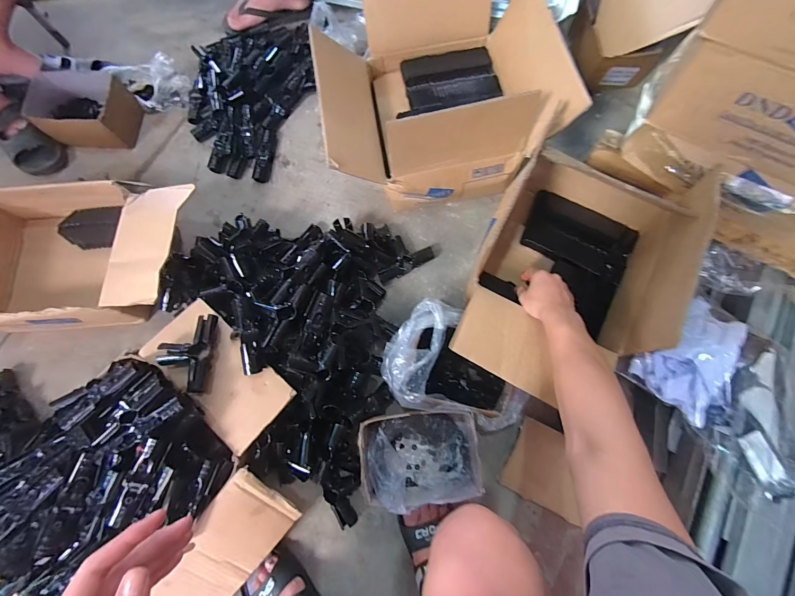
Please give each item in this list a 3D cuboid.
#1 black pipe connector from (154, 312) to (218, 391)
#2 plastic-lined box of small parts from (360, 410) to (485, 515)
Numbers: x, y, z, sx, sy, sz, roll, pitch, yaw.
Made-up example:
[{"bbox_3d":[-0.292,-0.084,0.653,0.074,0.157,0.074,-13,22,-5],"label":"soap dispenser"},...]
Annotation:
[{"bbox_3d":[-0.367,0.092,0.597,0.080,0.037,0.130,2,77,2],"label":"black pipe connector"},{"bbox_3d":[0.041,0.287,0.646,0.205,0.105,0.147,-10,77,-1],"label":"plastic-lined box of small parts"}]

